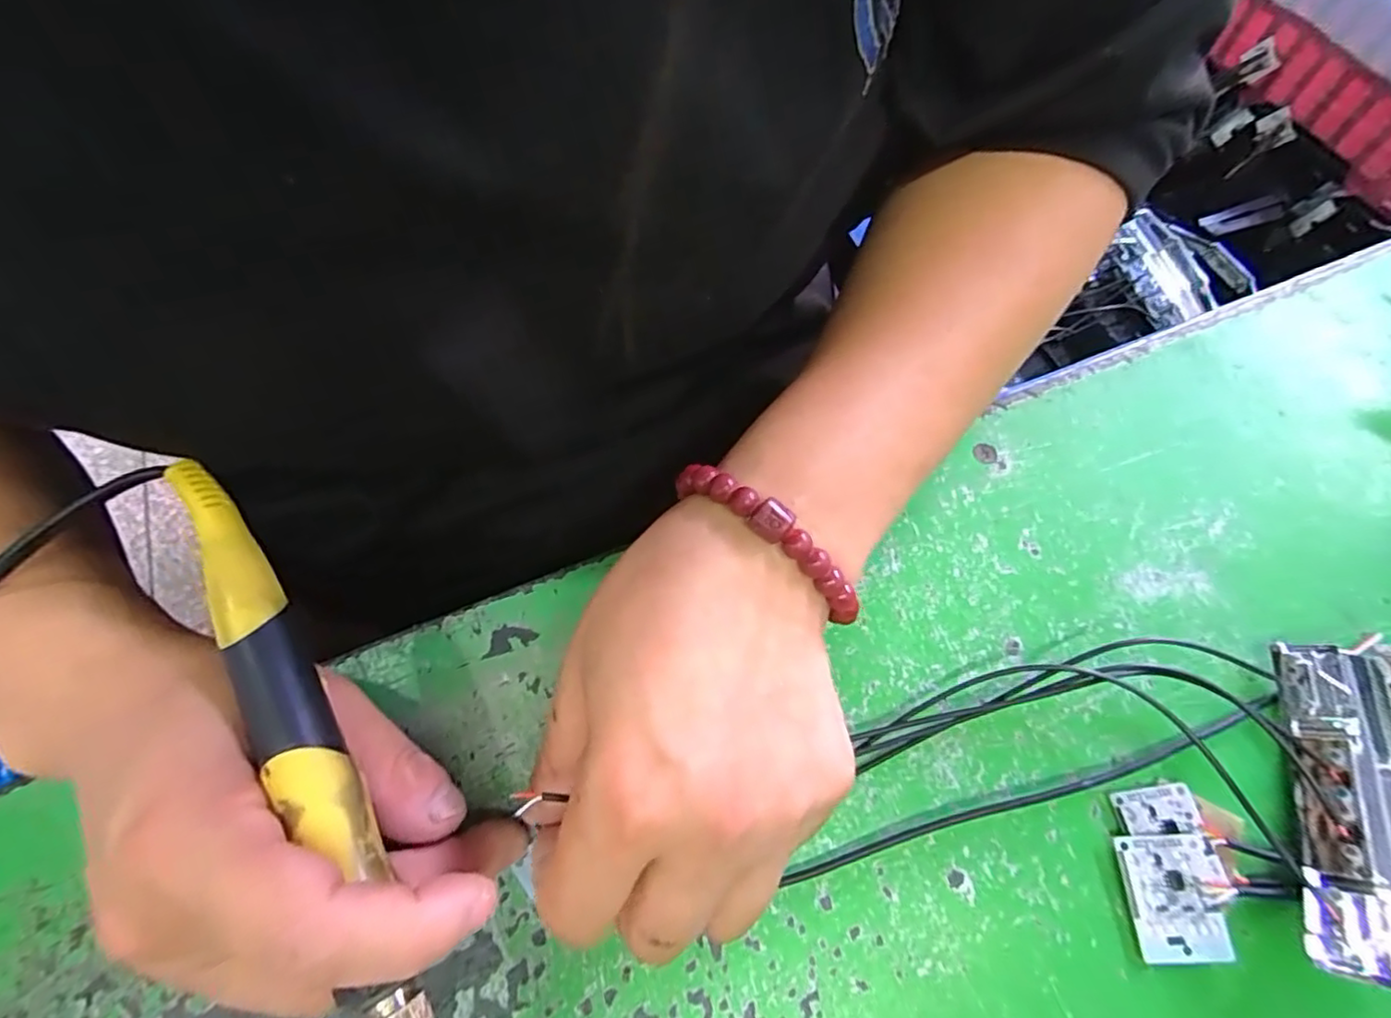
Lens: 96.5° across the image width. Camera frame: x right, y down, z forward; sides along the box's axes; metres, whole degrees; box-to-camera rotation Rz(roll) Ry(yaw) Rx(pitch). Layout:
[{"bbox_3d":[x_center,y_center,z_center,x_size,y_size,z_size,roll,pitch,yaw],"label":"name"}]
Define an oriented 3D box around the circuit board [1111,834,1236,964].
[{"bbox_3d":[0.143,0.116,0.185,0.028,0.005,0.033,-1,65,0],"label":"circuit board"}]

